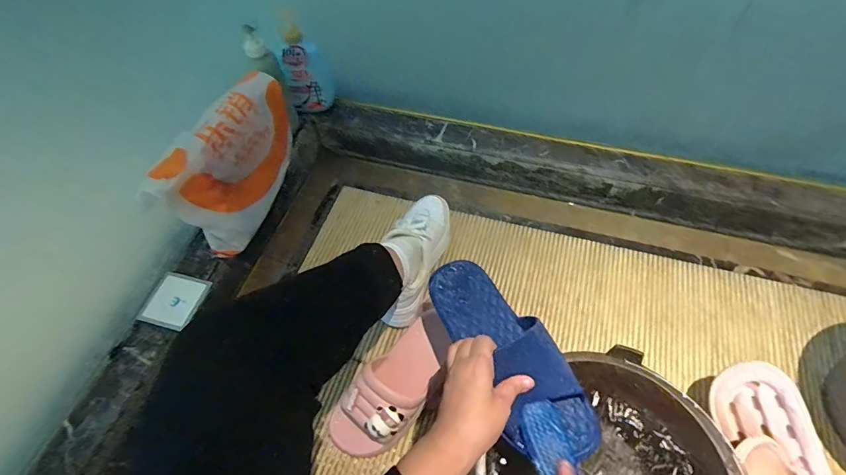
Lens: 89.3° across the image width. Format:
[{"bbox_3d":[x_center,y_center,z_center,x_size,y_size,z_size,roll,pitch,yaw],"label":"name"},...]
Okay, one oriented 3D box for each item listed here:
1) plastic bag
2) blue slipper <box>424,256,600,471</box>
[{"bbox_3d":[-0.307,-0.117,0.712,0.064,0.209,0.269,19,60,15],"label":"plastic bag"},{"bbox_3d":[0.093,0.128,0.516,0.108,0.076,0.278,-31,52,-16],"label":"blue slipper"}]

